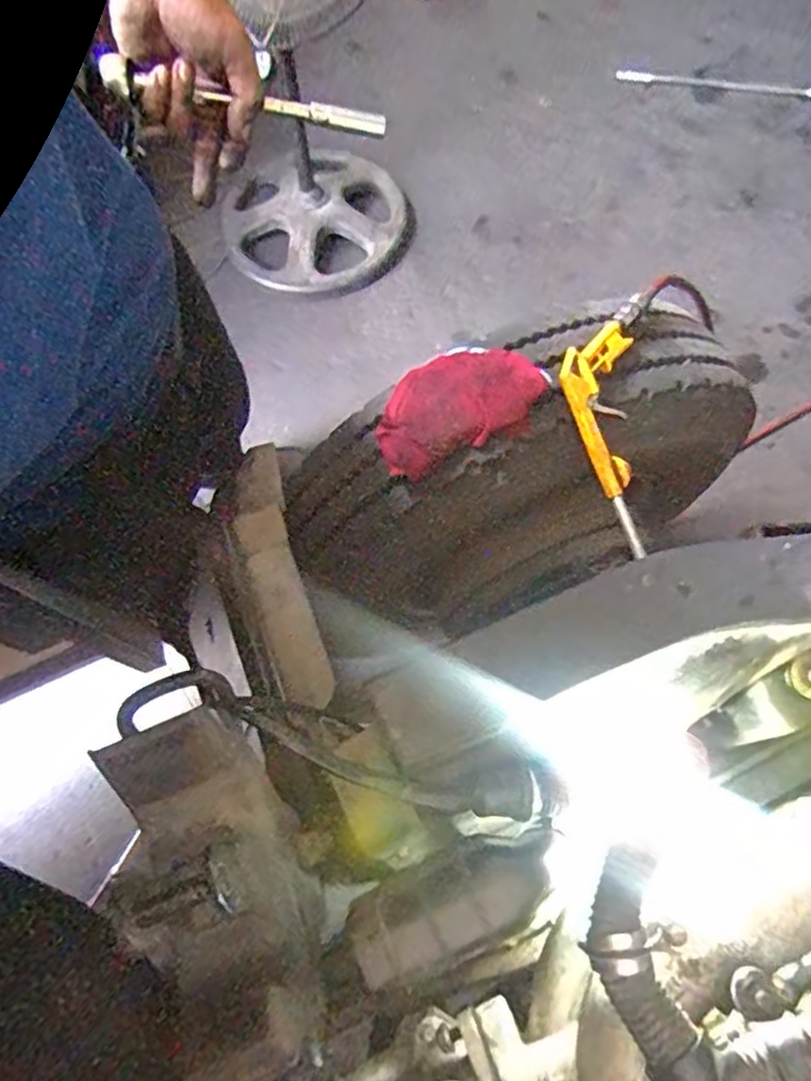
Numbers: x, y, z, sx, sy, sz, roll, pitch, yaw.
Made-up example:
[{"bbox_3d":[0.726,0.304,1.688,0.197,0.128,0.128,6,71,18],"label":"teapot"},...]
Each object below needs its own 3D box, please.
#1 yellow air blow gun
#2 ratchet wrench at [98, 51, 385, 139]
[{"bbox_3d":[0.197,-0.116,0.685,0.083,0.050,0.244,2,68,0],"label":"yellow air blow gun"},{"bbox_3d":[-0.126,-0.356,0.547,0.223,0.020,0.014,1,70,-18],"label":"ratchet wrench"}]

